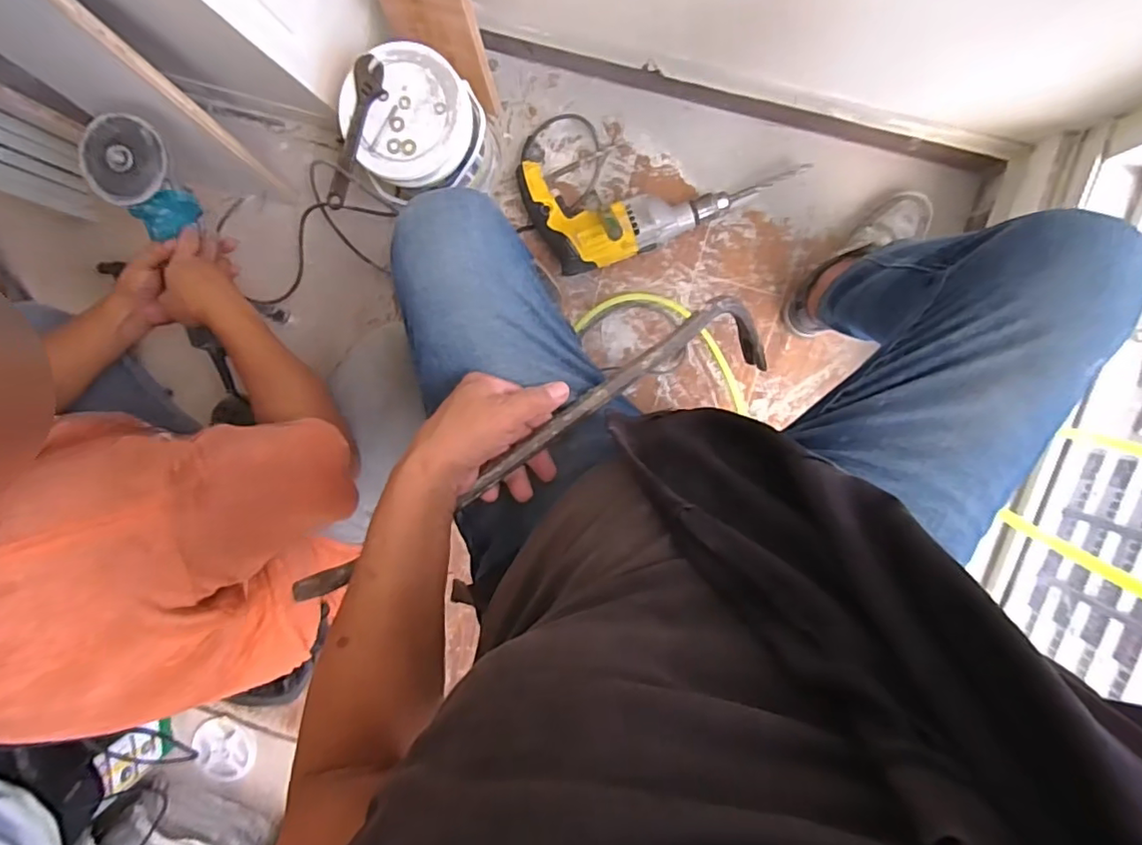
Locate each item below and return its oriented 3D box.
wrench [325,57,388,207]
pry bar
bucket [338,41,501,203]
[{"bbox_3d":[-0.286,-0.386,0.773,0.050,0.022,0.196,17,98,3],"label":"wrench"},{"bbox_3d":[-0.016,0.024,0.495,0.451,0.045,0.073,-32,93,-12],"label":"pry bar"},{"bbox_3d":[-0.208,-0.418,0.852,0.174,0.200,0.168,10,98,4],"label":"bucket"}]

